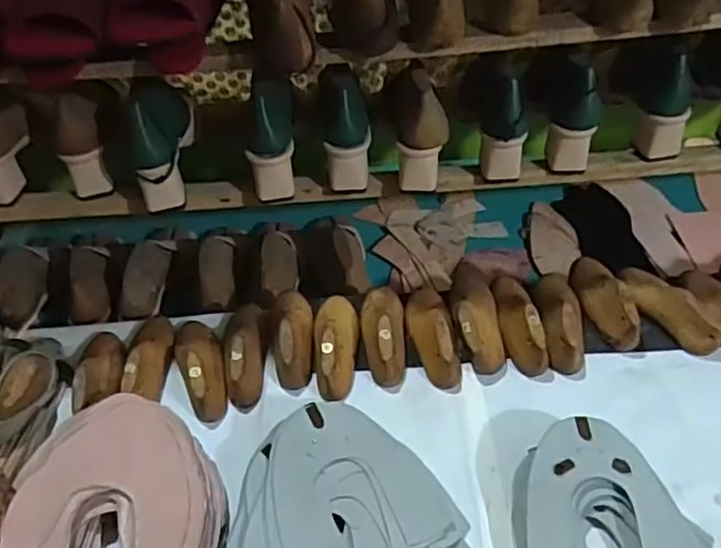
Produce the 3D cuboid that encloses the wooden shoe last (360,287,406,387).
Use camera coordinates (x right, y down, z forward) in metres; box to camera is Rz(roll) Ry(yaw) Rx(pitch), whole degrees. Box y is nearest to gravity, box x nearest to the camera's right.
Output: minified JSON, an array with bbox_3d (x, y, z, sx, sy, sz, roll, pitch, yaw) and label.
[{"bbox_3d":[0.026,0.063,0.767,0.050,0.058,0.135,-3,48,2],"label":"wooden shoe last"}]

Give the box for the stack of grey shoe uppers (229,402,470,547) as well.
[{"bbox_3d":[-0.015,0.228,0.623,0.210,0.051,0.203,-8,48,-2],"label":"stack of grey shoe uppers"}]

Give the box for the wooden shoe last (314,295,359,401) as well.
[{"bbox_3d":[-0.029,0.078,0.758,0.051,0.058,0.140,-4,48,1],"label":"wooden shoe last"}]

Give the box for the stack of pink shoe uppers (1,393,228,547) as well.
[{"bbox_3d":[-0.231,0.216,0.638,0.188,0.071,0.179,-5,48,1],"label":"stack of pink shoe uppers"}]

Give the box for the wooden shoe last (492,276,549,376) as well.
[{"bbox_3d":[0.183,0.050,0.762,0.045,0.057,0.138,-6,48,0],"label":"wooden shoe last"}]

